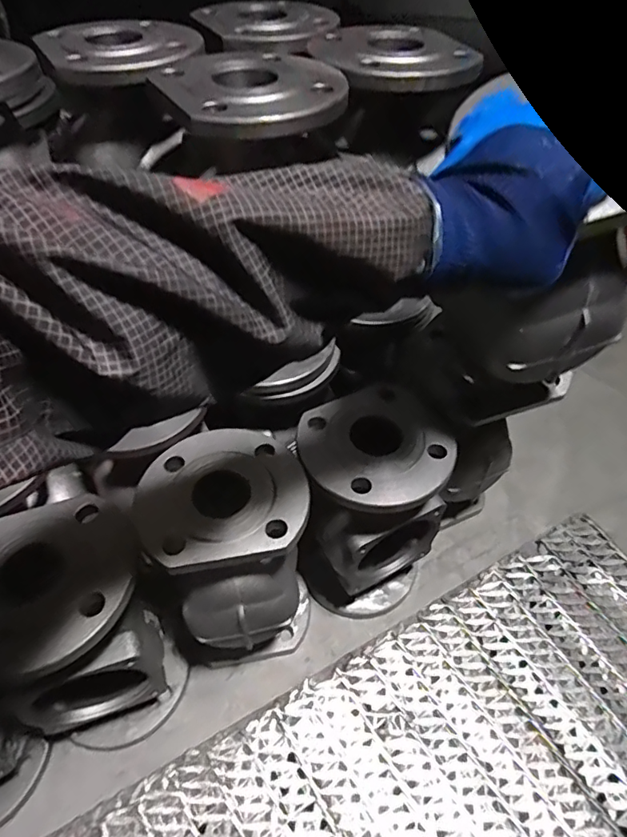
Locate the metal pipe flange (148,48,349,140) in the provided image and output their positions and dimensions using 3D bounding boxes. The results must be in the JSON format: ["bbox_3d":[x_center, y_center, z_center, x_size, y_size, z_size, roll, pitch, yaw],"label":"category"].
[{"bbox_3d":[-0.048,-0.254,0.404,0.128,0.017,0.140,-20,52,-17],"label":"metal pipe flange"}]

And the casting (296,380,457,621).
[{"bbox_3d":[0.058,0.110,0.621,0.144,0.266,0.143,0,49,0],"label":"casting"}]

